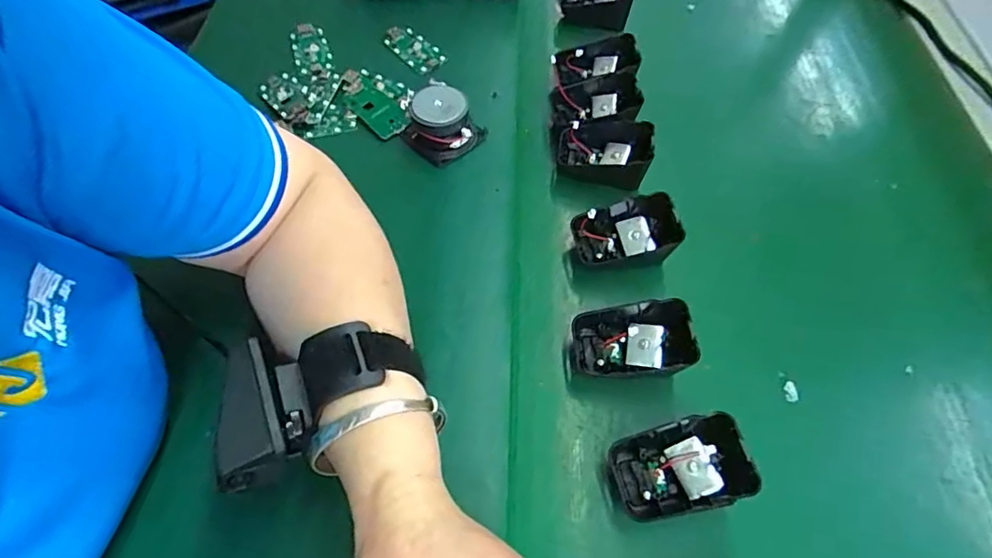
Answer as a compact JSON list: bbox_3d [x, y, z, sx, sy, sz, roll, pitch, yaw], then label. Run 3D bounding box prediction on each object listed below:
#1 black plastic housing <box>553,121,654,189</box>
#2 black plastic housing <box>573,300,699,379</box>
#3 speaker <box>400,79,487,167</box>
[{"bbox_3d":[0.084,-0.094,0.404,0.073,0.035,0.046,25,60,7],"label":"black plastic housing"},{"bbox_3d":[0.084,0.039,0.324,0.067,0.042,0.046,0,60,-8],"label":"black plastic housing"},{"bbox_3d":[-0.040,-0.122,0.406,0.054,0.036,0.051,40,63,15],"label":"speaker"}]

